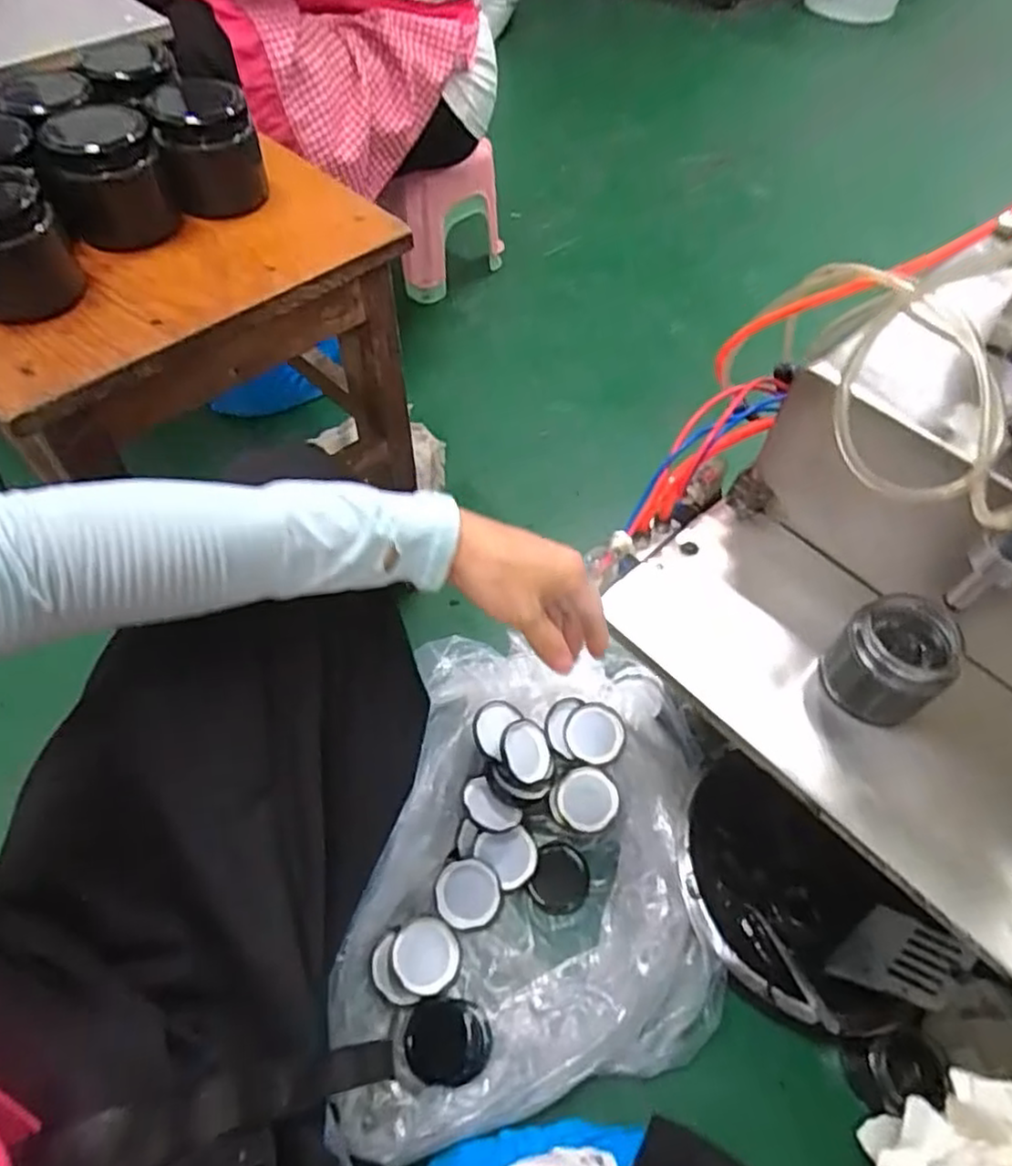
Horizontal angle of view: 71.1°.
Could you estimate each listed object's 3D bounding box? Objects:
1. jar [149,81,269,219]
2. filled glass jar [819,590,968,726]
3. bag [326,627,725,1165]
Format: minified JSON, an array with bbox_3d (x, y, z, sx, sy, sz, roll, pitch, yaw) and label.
[{"bbox_3d":[-0.213,-0.315,0.512,0.064,0.068,0.064,1,56,-1],"label":"jar"},{"bbox_3d":[0.256,0.049,0.470,0.065,0.069,0.063,1,56,-1],"label":"filled glass jar"},{"bbox_3d":[0.028,0.260,0.688,0.334,0.096,0.489,9,56,4],"label":"bag"}]

